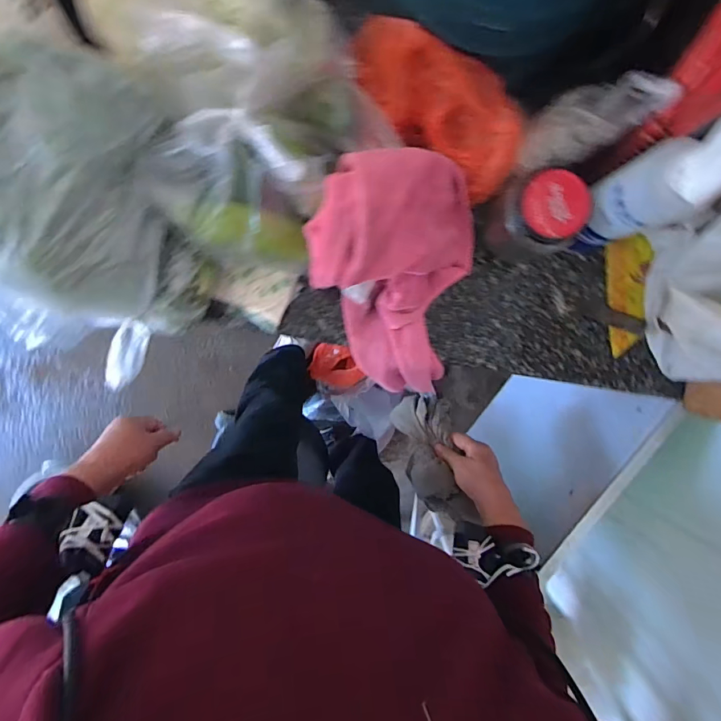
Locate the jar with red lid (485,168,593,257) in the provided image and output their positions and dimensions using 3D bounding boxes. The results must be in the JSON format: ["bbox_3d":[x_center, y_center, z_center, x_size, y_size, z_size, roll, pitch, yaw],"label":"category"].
[{"bbox_3d":[0.180,-0.148,0.466,0.066,0.119,0.071,0,95,-1],"label":"jar with red lid"}]

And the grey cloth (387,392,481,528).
[{"bbox_3d":[0.106,0.134,0.635,0.088,0.053,0.197,-13,57,0],"label":"grey cloth"}]

